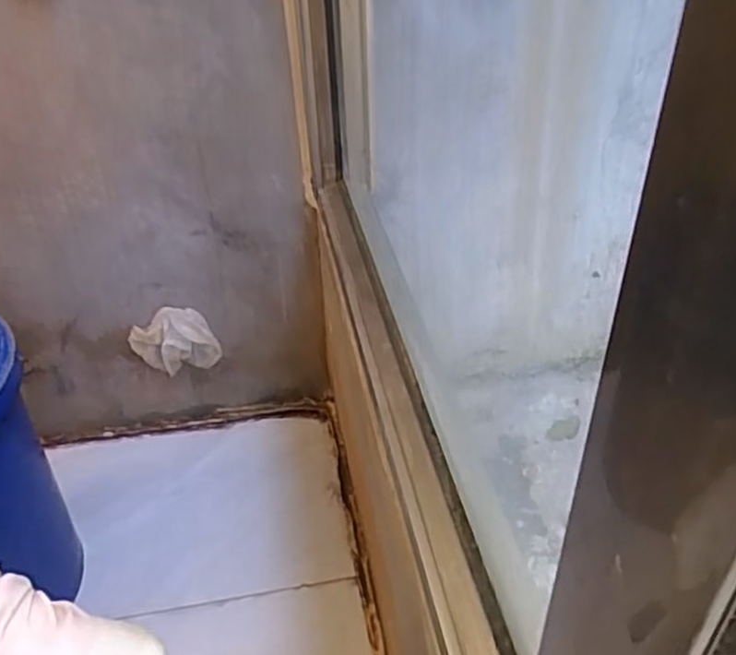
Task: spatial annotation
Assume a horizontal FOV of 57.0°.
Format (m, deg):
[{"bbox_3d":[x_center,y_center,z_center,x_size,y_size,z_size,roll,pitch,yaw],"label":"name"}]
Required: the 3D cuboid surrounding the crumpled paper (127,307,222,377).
[{"bbox_3d":[-0.275,0.023,0.964,0.121,0.091,0.040,-11,38,-11],"label":"crumpled paper"}]

